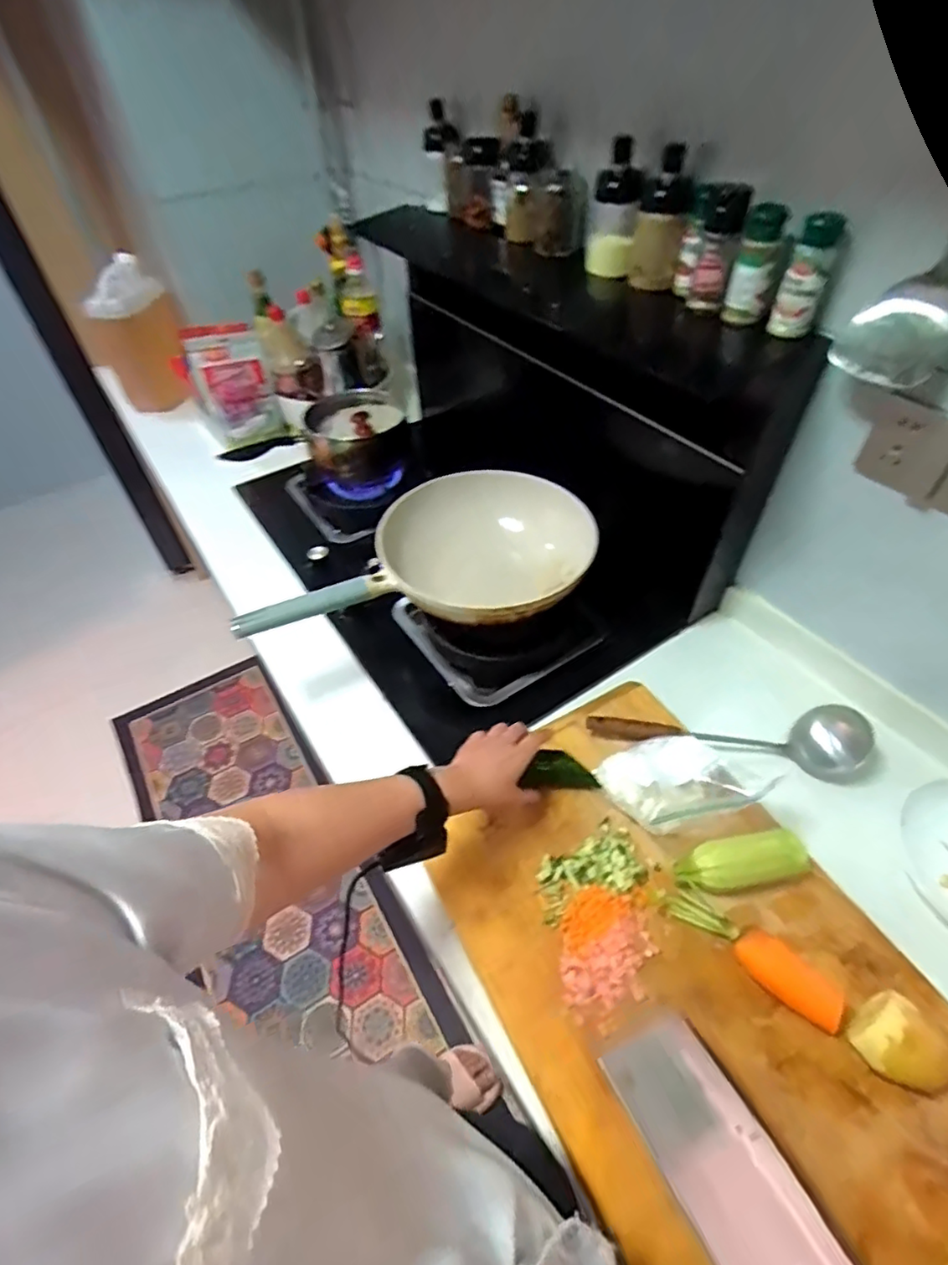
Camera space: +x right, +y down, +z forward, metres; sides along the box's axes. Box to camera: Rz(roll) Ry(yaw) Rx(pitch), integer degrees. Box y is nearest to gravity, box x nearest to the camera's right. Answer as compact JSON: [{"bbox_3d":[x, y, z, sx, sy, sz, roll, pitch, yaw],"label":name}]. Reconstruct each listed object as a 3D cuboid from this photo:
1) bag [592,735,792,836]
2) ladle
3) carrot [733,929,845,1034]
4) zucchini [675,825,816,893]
[{"bbox_3d":[0.236,0.162,0.647,0.164,0.078,0.121,-19,50,-14],"label":"bag"},{"bbox_3d":[0.306,0.137,0.704,0.324,0.072,0.085,-4,48,-1],"label":"ladle"},{"bbox_3d":[0.287,0.318,0.530,0.093,0.044,0.034,35,58,29],"label":"carrot"},{"bbox_3d":[0.274,0.241,0.602,0.130,0.040,0.046,-10,48,-6],"label":"zucchini"}]

